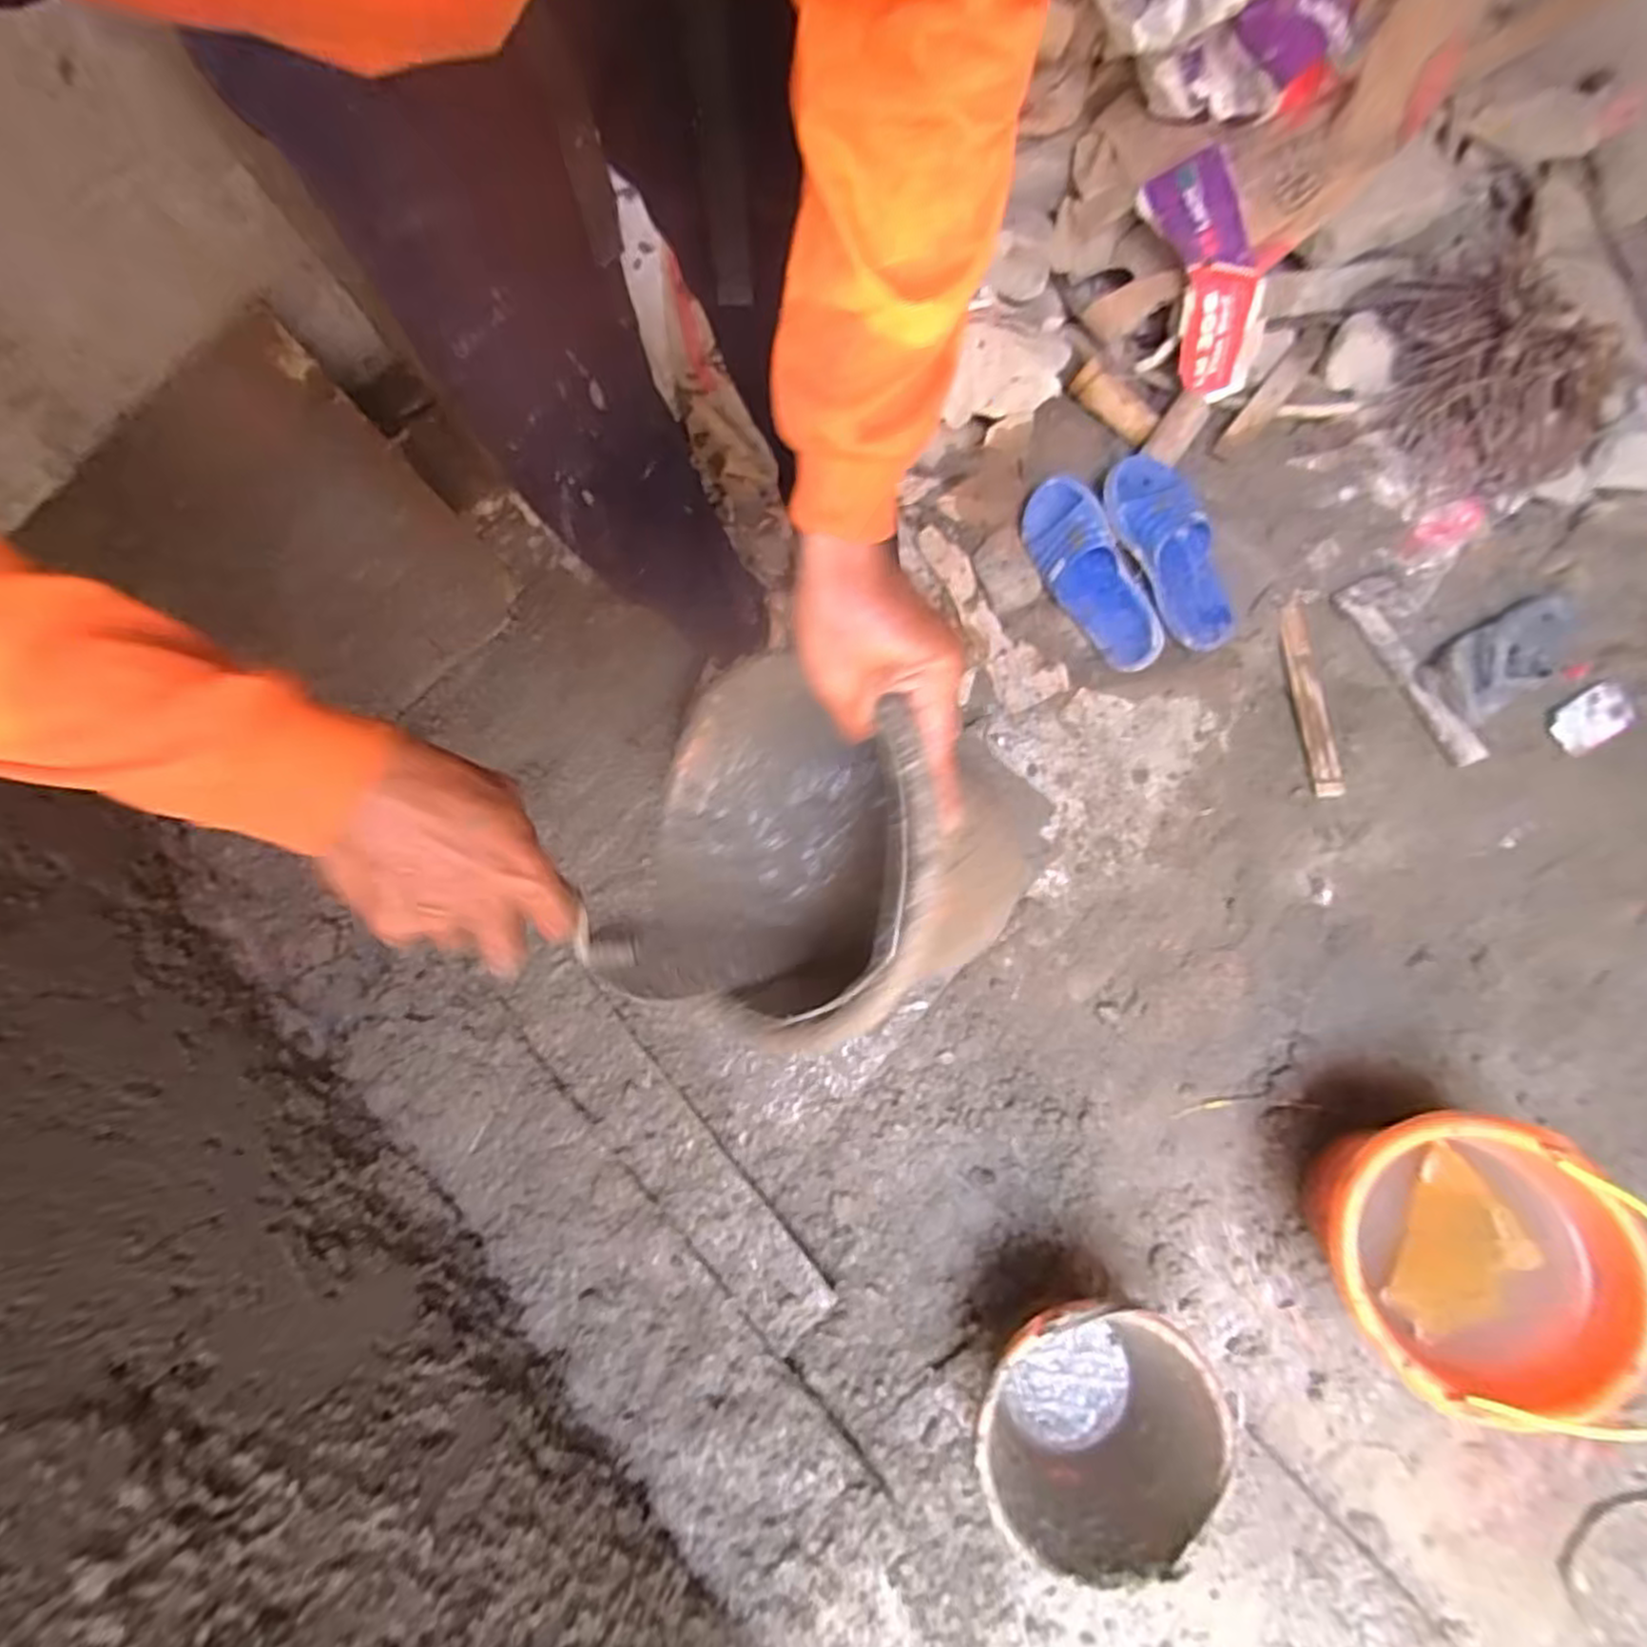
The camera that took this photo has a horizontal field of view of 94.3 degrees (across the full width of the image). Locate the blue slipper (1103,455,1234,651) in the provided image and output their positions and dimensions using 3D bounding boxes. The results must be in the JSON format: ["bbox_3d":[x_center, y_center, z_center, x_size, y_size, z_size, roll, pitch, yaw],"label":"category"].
[{"bbox_3d":[0.495,-0.381,1.076,0.120,0.060,0.286,-26,91,-4],"label":"blue slipper"}]

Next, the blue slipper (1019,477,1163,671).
[{"bbox_3d":[0.389,-0.356,1.088,0.101,0.099,0.289,-29,77,-2],"label":"blue slipper"}]

